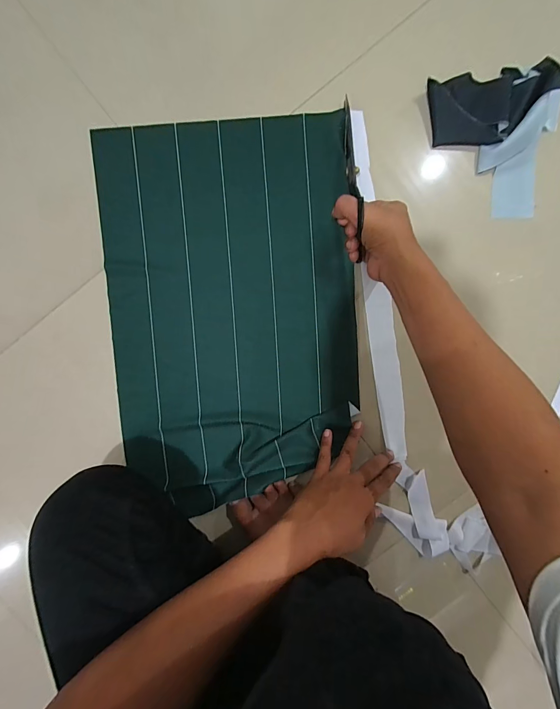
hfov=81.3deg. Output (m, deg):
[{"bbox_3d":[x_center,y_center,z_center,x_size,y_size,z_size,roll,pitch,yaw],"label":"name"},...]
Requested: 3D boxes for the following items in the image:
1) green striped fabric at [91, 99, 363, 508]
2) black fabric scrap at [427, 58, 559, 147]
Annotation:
[{"bbox_3d":[-0.068,-0.056,0.474,0.351,0.018,0.531,-3,95,1],"label":"green striped fabric"},{"bbox_3d":[0.280,-0.338,0.434,0.149,0.040,0.094,-1,95,1],"label":"black fabric scrap"}]

